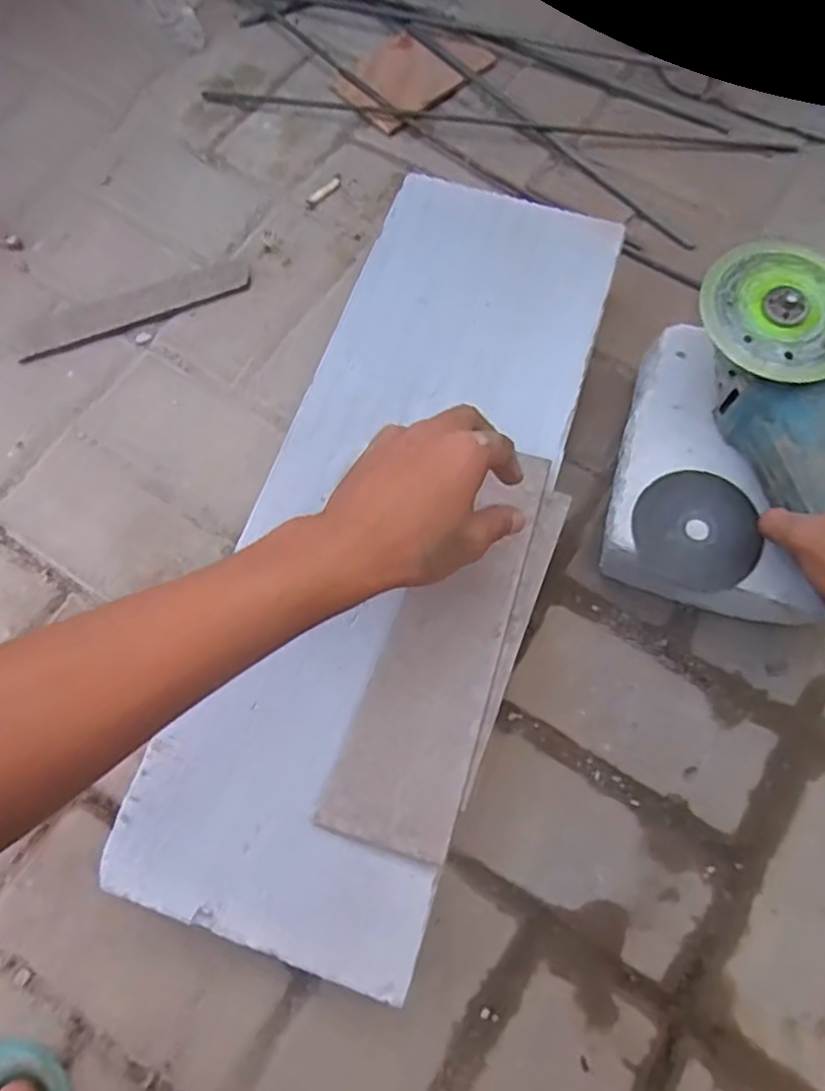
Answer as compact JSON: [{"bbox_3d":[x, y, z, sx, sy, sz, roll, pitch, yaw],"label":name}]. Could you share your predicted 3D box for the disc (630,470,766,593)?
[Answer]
[{"bbox_3d":[0.202,-0.011,0.501,0.087,0.007,0.084,0,74,2],"label":"disc"}]

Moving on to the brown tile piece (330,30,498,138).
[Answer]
[{"bbox_3d":[0.002,-0.510,0.757,0.155,0.006,0.097,-41,75,-12],"label":"brown tile piece"}]

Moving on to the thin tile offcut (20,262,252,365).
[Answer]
[{"bbox_3d":[-0.253,-0.221,0.650,0.208,0.014,0.040,-23,72,-7],"label":"thin tile offcut"}]

